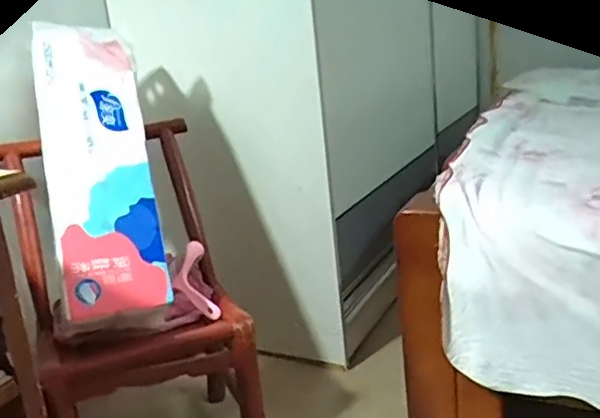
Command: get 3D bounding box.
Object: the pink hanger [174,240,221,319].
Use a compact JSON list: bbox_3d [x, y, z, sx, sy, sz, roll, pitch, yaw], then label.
[{"bbox_3d":[-0.206,0.141,1.158,0.067,0.034,0.165,-5,55,-25],"label":"pink hanger"}]

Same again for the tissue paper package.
[{"bbox_3d":[-0.366,-0.065,1.105,0.185,0.542,0.128,-10,-12,-11],"label":"tissue paper package"}]

